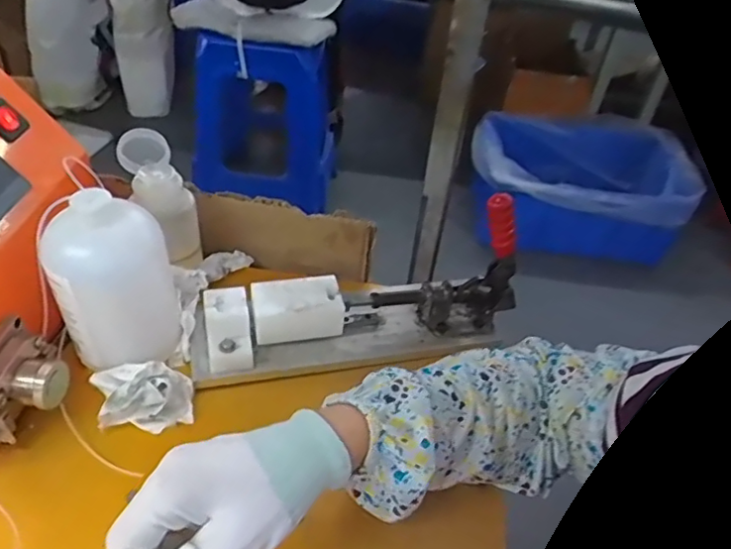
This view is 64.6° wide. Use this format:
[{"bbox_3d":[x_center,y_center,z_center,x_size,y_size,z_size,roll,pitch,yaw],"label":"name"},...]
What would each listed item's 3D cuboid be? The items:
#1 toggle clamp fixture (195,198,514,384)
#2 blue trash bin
[{"bbox_3d":[-0.003,0.011,0.469,0.273,0.108,0.076,-5,44,-13],"label":"toggle clamp fixture"},{"bbox_3d":[0.618,-0.263,1.767,0.603,0.289,0.413,6,43,-2],"label":"blue trash bin"}]

